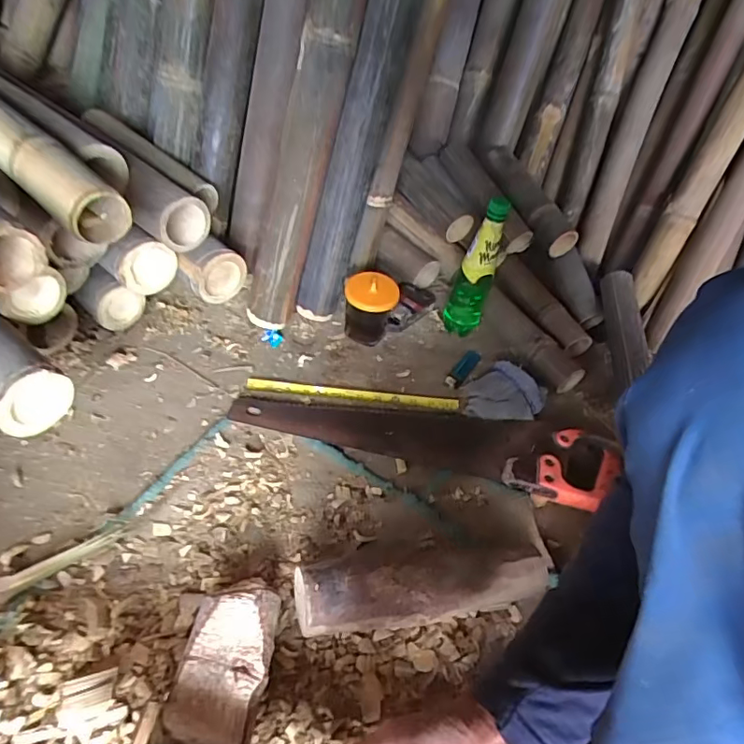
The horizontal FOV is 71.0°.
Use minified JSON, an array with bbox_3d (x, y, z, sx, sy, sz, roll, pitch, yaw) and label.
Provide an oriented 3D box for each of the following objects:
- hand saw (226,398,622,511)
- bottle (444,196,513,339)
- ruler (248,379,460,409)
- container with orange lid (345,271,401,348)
[{"bbox_3d":[0.072,0.078,0.699,0.491,0.022,0.126,14,46,4],"label":"hand saw"},{"bbox_3d":[0.154,-0.154,0.771,0.058,0.222,0.055,19,47,9],"label":"bottle"},{"bbox_3d":[-0.025,0.031,0.740,0.295,0.005,0.024,6,55,-3],"label":"ruler"},{"bbox_3d":[-0.002,-0.090,0.787,0.074,0.115,0.078,5,46,-5],"label":"container with orange lid"}]

